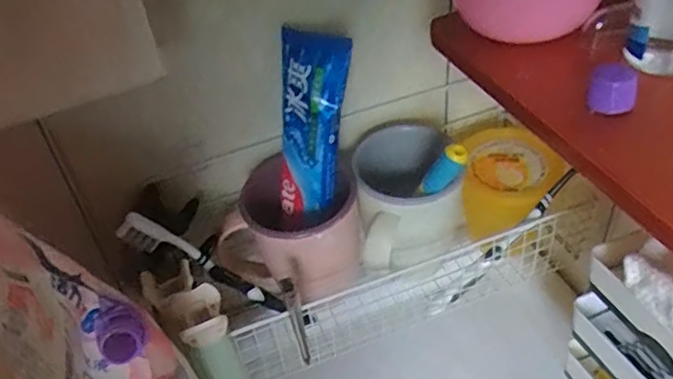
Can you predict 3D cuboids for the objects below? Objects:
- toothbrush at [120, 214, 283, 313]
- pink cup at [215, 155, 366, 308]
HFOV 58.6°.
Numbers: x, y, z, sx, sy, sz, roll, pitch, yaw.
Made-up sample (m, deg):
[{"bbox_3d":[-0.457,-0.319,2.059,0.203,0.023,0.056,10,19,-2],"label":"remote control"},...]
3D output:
[{"bbox_3d":[-0.083,0.055,0.397,0.018,0.143,0.009,-40,42,10],"label":"toothbrush"},{"bbox_3d":[-0.031,0.032,0.442,0.106,0.082,0.079,4,42,12],"label":"pink cup"}]

